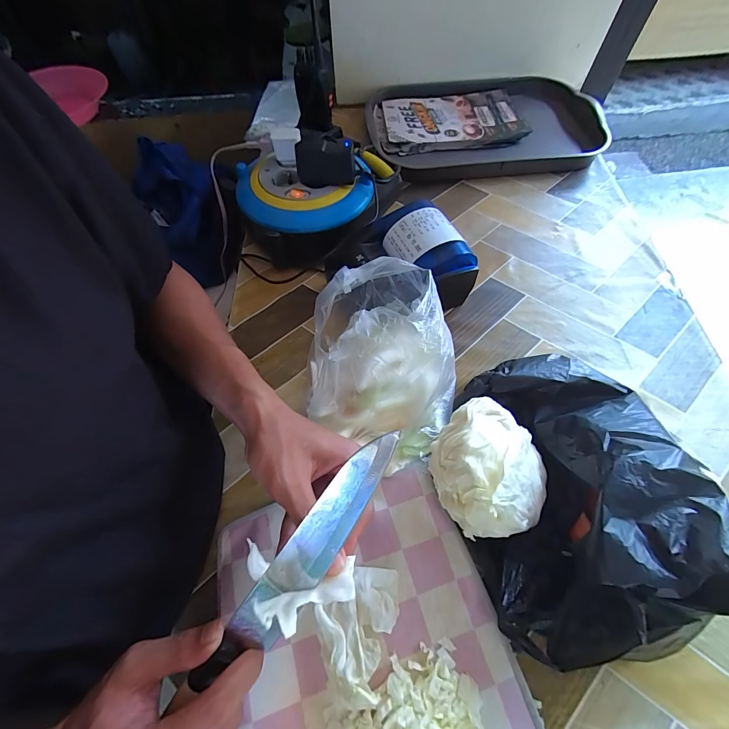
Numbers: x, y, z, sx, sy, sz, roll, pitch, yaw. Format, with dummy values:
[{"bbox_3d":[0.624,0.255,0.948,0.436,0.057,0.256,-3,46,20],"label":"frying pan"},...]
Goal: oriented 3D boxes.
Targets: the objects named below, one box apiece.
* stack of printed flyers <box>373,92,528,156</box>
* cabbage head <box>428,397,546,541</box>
[{"bbox_3d":[0.162,-0.451,0.641,0.278,0.029,0.147,-11,62,-6],"label":"stack of printed flyers"},{"bbox_3d":[0.111,0.089,0.303,0.100,0.074,0.103,0,61,0],"label":"cabbage head"}]

